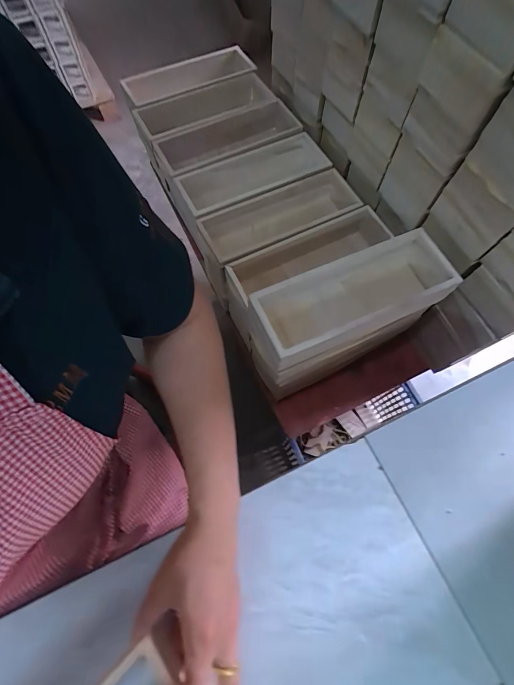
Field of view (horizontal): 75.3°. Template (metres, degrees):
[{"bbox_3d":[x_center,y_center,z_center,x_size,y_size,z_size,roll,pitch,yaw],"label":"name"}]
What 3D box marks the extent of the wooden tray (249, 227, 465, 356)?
[{"bbox_3d":[0.134,-0.060,0.489,0.275,0.084,0.103,-23,69,-9],"label":"wooden tray"}]

